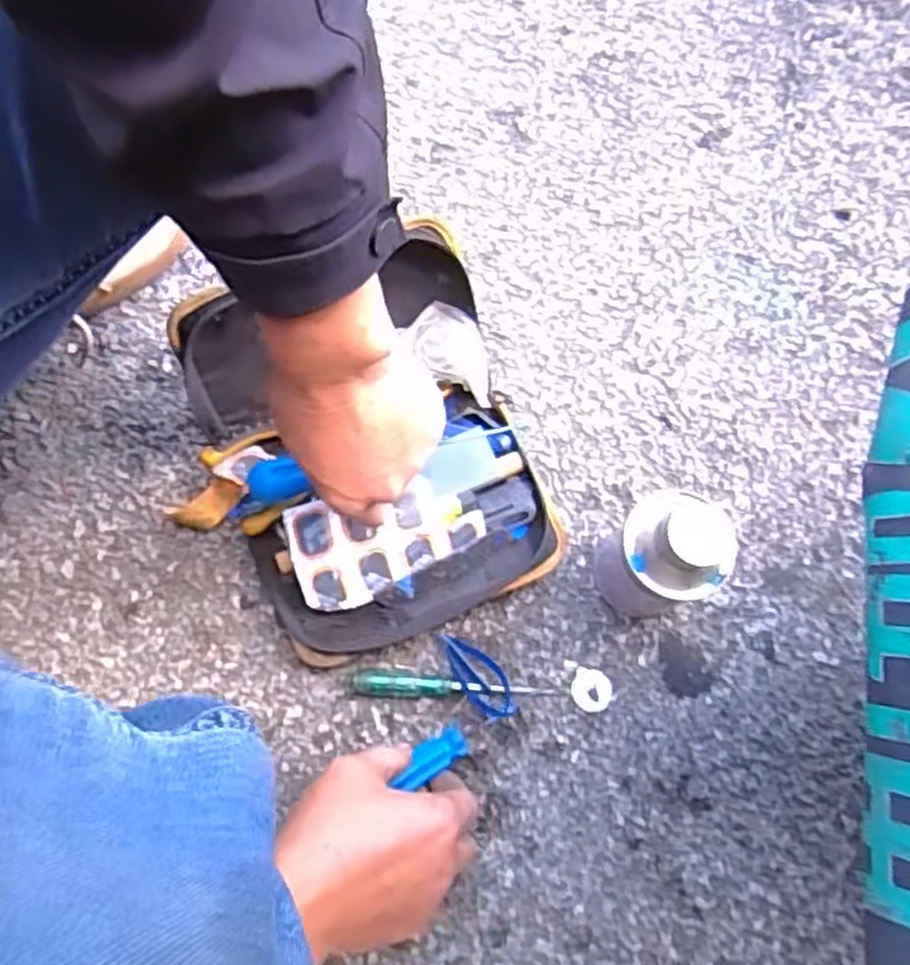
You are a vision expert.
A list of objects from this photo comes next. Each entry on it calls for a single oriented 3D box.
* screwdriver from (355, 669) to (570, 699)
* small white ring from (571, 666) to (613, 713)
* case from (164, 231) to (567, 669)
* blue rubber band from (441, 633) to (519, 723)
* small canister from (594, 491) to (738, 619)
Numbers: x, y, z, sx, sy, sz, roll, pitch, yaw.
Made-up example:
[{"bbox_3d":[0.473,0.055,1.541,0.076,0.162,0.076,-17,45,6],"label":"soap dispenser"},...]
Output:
[{"bbox_3d":[0.002,0.137,0.509,0.138,0.015,0.017,5,73,0],"label":"screwdriver"},{"bbox_3d":[0.092,0.140,0.517,0.027,0.004,0.027,0,73,-1],"label":"small white ring"},{"bbox_3d":[-0.056,-0.018,0.512,0.209,0.096,0.233,-23,75,-8],"label":"case"},{"bbox_3d":[0.015,0.127,0.512,0.029,0.017,0.066,-38,78,-11],"label":"blue rubber band"},{"bbox_3d":[0.131,0.045,0.482,0.059,0.129,0.067,-39,78,-12],"label":"small canister"}]

